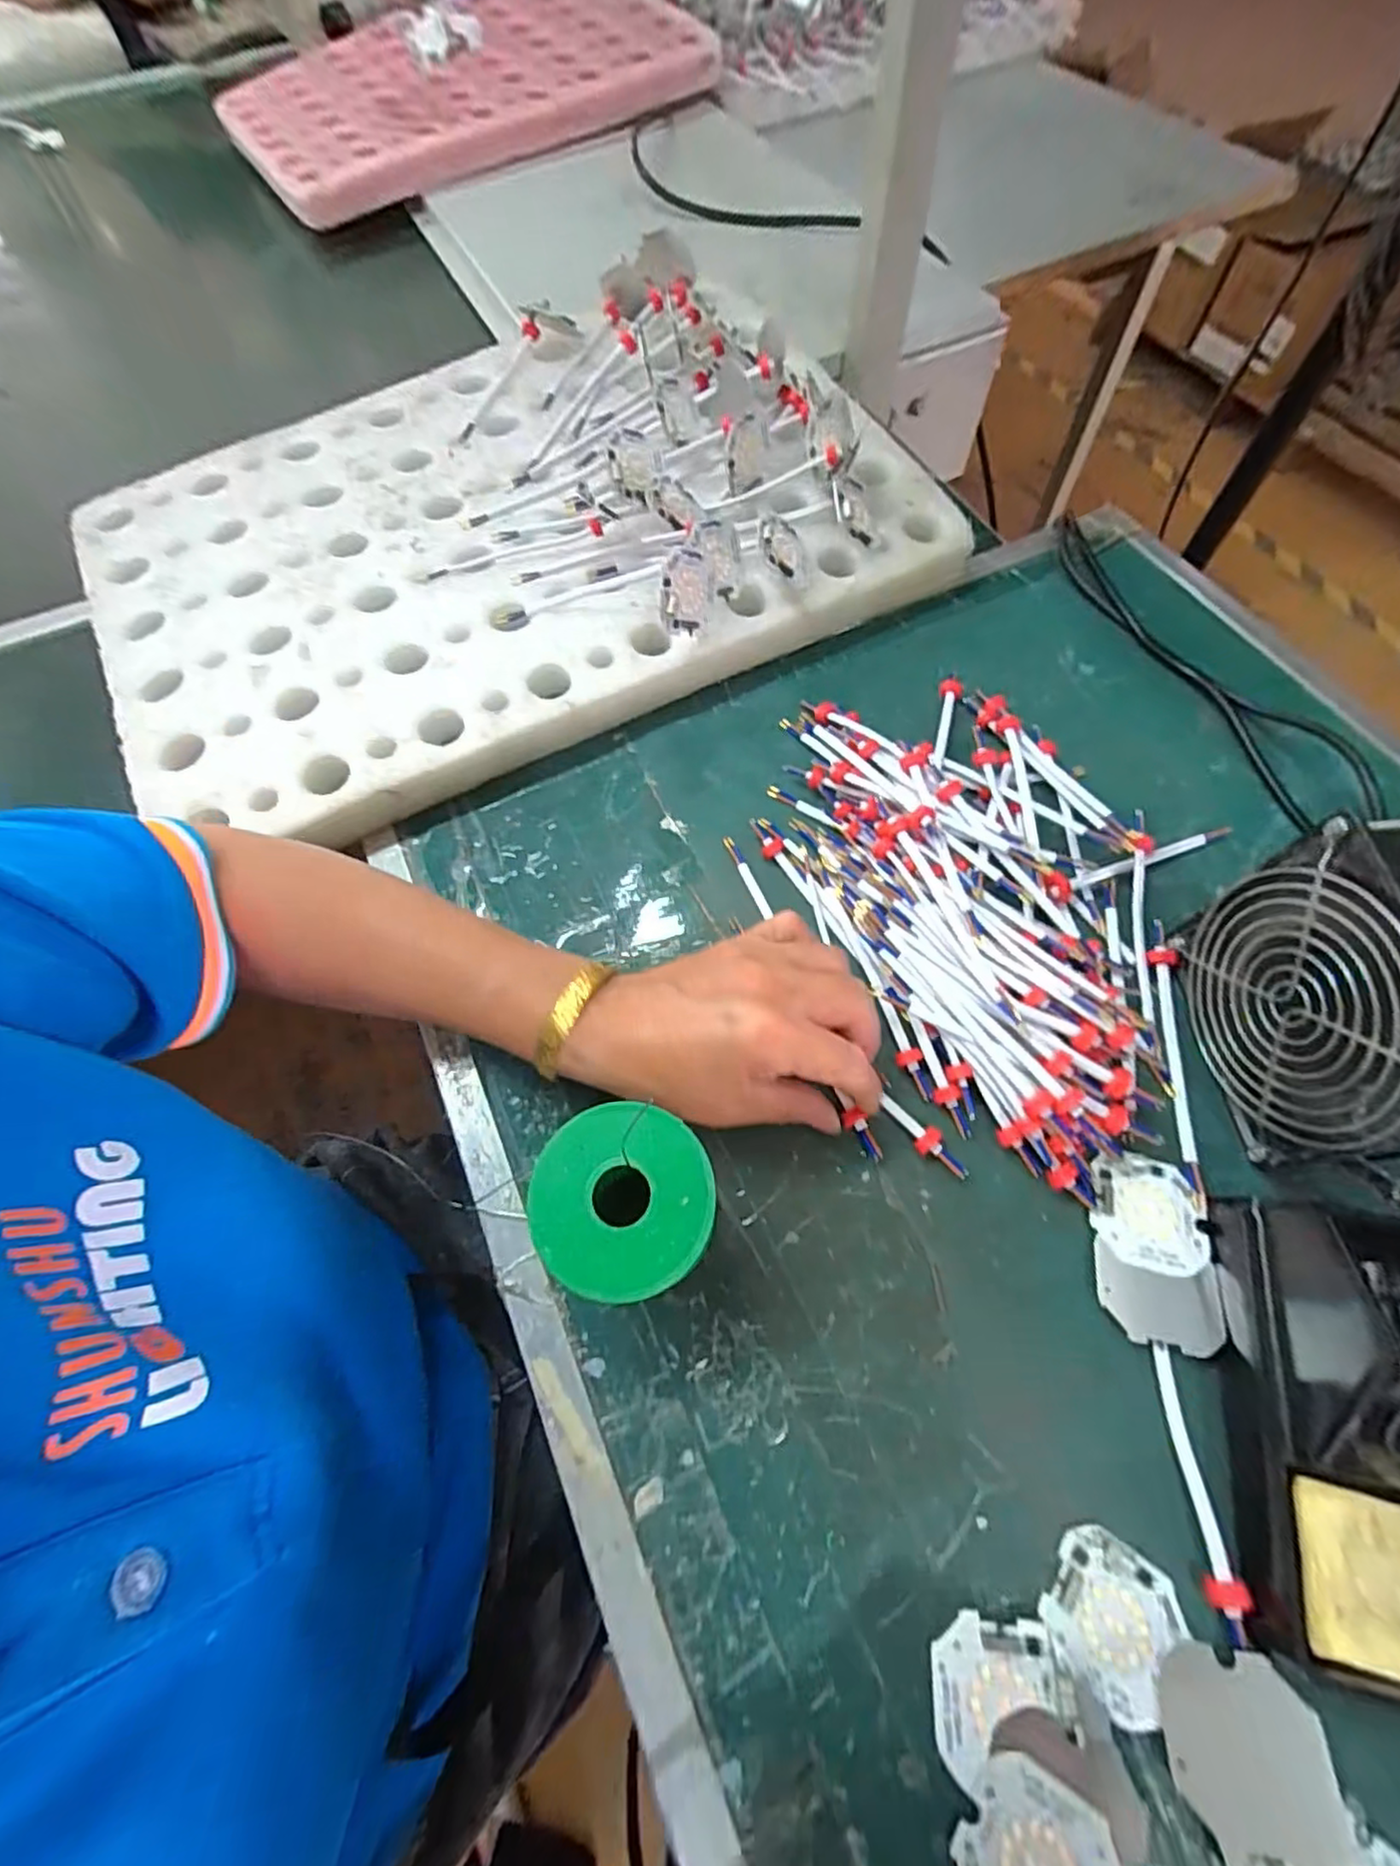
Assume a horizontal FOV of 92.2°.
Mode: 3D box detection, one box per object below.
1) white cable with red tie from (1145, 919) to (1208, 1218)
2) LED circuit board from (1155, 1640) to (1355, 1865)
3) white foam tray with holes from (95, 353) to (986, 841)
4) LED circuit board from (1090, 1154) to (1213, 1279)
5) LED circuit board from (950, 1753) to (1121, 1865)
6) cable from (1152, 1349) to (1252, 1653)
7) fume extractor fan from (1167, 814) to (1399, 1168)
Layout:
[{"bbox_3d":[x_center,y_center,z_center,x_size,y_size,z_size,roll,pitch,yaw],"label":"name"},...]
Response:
[{"bbox_3d":[0.232,0.060,0.326,0.012,0.008,0.142,8,63,5],"label":"white cable with red tie"},{"bbox_3d":[0.182,0.274,0.223,0.048,0.007,0.051,-4,53,9],"label":"LED circuit board"},{"bbox_3d":[-0.140,-0.279,0.482,0.532,0.062,0.353,-26,65,-12],"label":"white foam tray with holes"},{"bbox_3d":[0.199,0.125,0.299,0.044,0.005,0.047,12,64,7],"label":"LED circuit board"},{"bbox_3d":[0.107,0.298,0.215,0.042,0.004,0.046,33,80,22],"label":"LED circuit board"},{"bbox_3d":[0.189,0.210,0.256,0.012,0.005,0.091,-1,63,1],"label":"cable"},{"bbox_3d":[0.265,0.031,0.279,0.045,0.117,0.118,-2,63,0],"label":"fume extractor fan"}]

